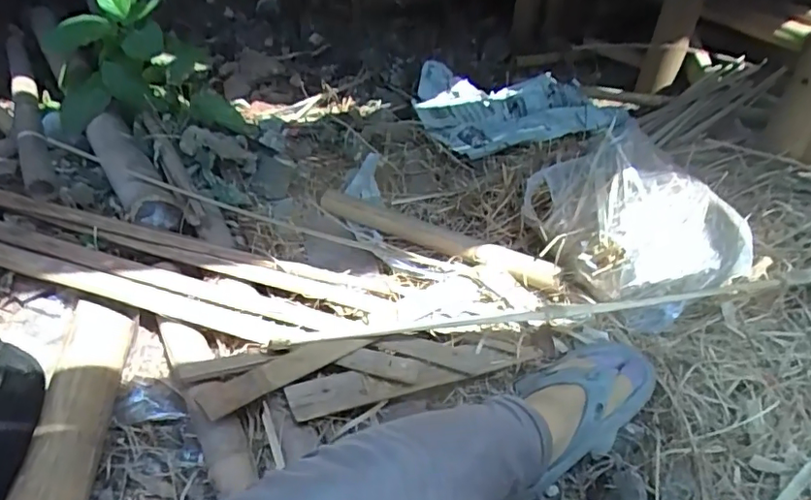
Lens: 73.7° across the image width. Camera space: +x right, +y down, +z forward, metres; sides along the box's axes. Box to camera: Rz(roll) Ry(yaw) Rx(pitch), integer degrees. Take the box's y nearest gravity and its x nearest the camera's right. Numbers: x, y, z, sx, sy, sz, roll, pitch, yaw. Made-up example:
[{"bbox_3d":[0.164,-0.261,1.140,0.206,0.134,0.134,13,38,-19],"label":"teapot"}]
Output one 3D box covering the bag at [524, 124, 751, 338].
[{"bbox_3d":[0.368,-0.063,0.856,0.257,0.197,0.291,-19,45,-28],"label":"bag"}]

